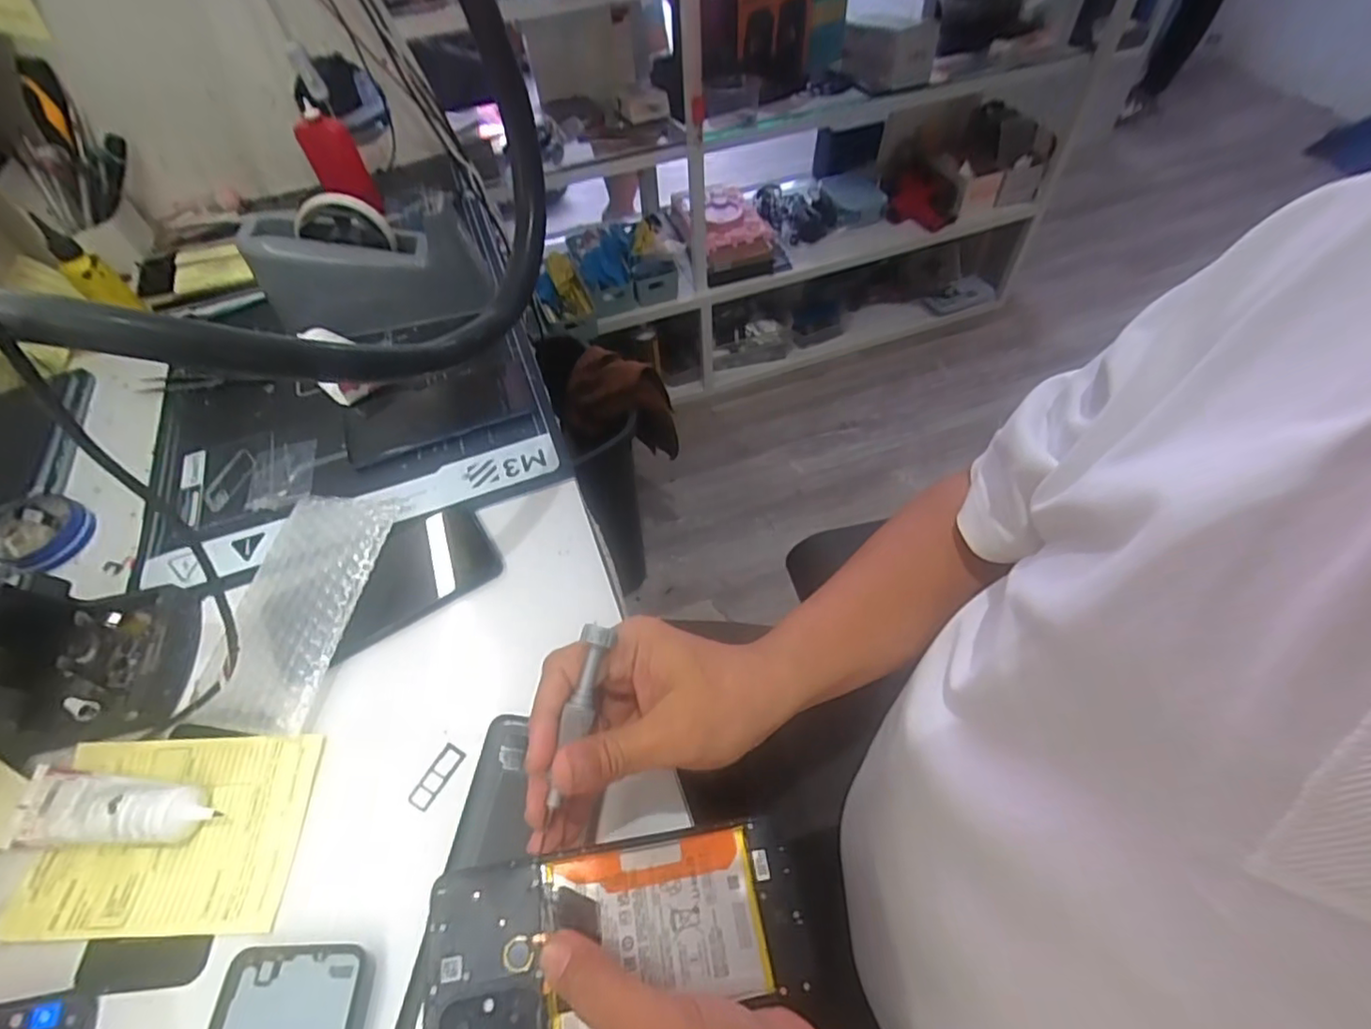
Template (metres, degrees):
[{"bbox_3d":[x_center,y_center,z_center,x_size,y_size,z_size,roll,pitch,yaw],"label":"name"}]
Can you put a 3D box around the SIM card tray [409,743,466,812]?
[{"bbox_3d":[-0.152,0.159,0.373,0.016,0.004,0.039,25,60,19],"label":"SIM card tray"}]

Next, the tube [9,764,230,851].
[{"bbox_3d":[-0.337,0.170,0.360,0.125,0.022,0.041,-1,55,2],"label":"tube"}]

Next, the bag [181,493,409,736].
[{"bbox_3d":[-0.275,0.058,0.433,0.099,0.031,0.175,6,56,7],"label":"bag"}]

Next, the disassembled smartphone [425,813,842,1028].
[{"bbox_3d":[-0.021,0.185,0.274,0.174,0.006,0.071,-4,53,-11],"label":"disassembled smartphone"}]

